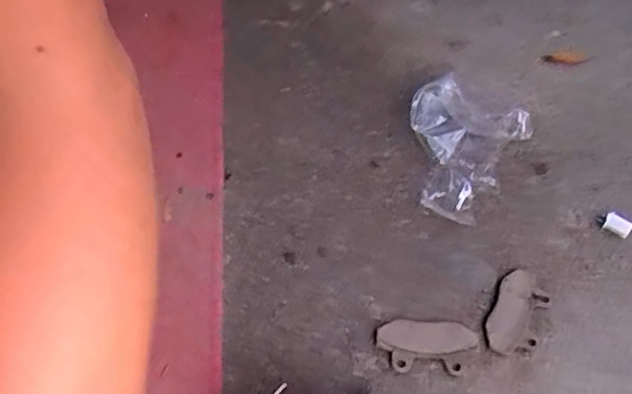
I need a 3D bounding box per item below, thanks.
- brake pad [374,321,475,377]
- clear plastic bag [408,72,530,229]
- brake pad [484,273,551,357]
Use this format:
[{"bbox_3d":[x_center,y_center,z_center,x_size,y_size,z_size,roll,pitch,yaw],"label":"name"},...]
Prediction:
[{"bbox_3d":[0.081,0.111,0.433,0.071,0.006,0.037,1,52,5],"label":"brake pad"},{"bbox_3d":[0.123,-0.057,0.526,0.112,0.056,0.133,32,61,26],"label":"clear plastic bag"},{"bbox_3d":[0.154,0.087,0.445,0.037,0.004,0.070,21,56,19],"label":"brake pad"}]

